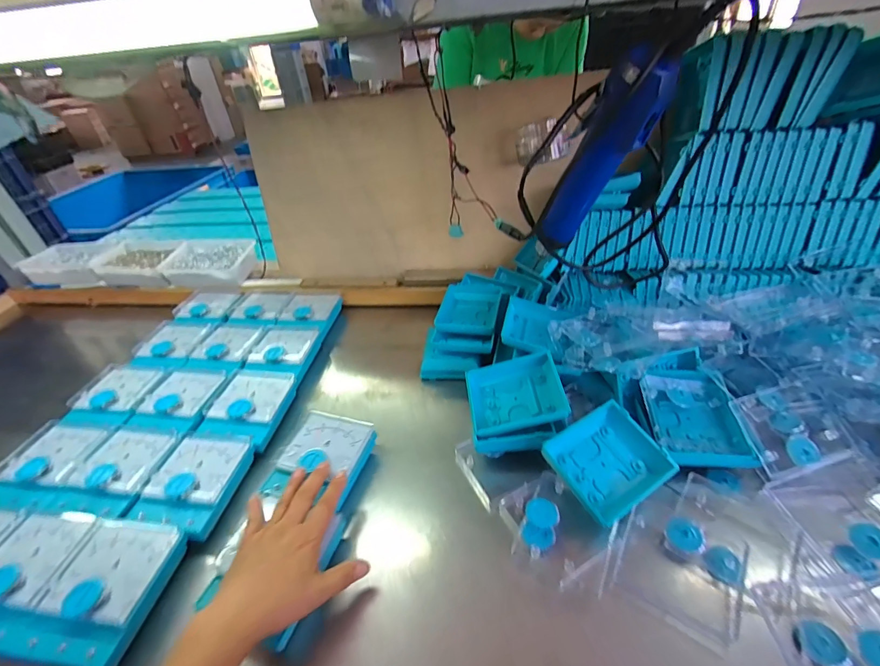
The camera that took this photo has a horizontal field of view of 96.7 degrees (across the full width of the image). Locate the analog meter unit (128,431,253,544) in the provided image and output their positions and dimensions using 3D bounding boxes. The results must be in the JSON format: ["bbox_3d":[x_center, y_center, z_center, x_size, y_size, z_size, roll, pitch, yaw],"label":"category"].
[{"bbox_3d":[-0.292,0.174,0.466,0.097,0.026,0.120,3,39,10],"label":"analog meter unit"}]

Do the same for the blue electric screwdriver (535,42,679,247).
[{"bbox_3d":[0.140,-0.155,0.360,0.029,0.182,0.047,-27,69,-25],"label":"blue electric screwdriver"}]

